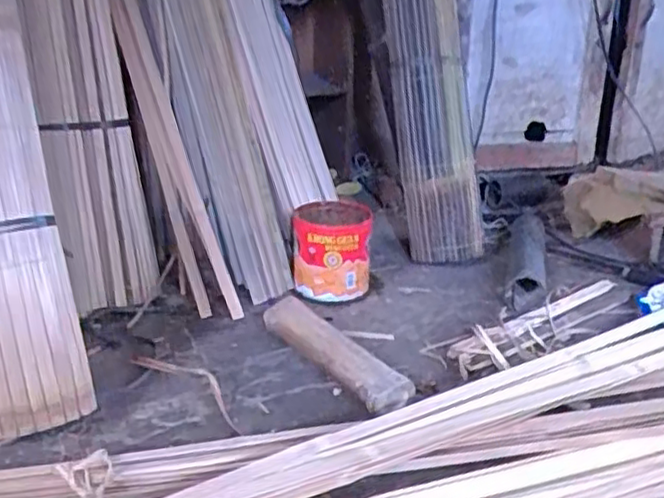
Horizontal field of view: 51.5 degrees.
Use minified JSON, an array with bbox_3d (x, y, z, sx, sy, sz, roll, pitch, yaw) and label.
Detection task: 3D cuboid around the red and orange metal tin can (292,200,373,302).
[{"bbox_3d":[-0.001,0.003,1.395,0.153,0.160,0.179,-1,23,-1],"label":"red and orange metal tin can"}]

